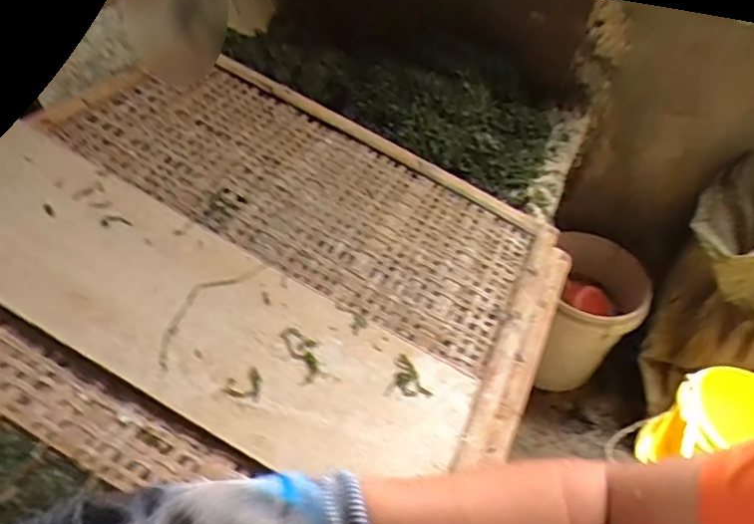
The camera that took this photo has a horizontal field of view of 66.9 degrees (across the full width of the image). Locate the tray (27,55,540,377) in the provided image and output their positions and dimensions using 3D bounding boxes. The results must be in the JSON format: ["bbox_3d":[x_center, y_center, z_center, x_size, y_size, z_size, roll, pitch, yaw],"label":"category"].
[{"bbox_3d":[-0.119,-0.125,0.906,0.731,0.026,0.367,26,50,4],"label":"tray"}]

